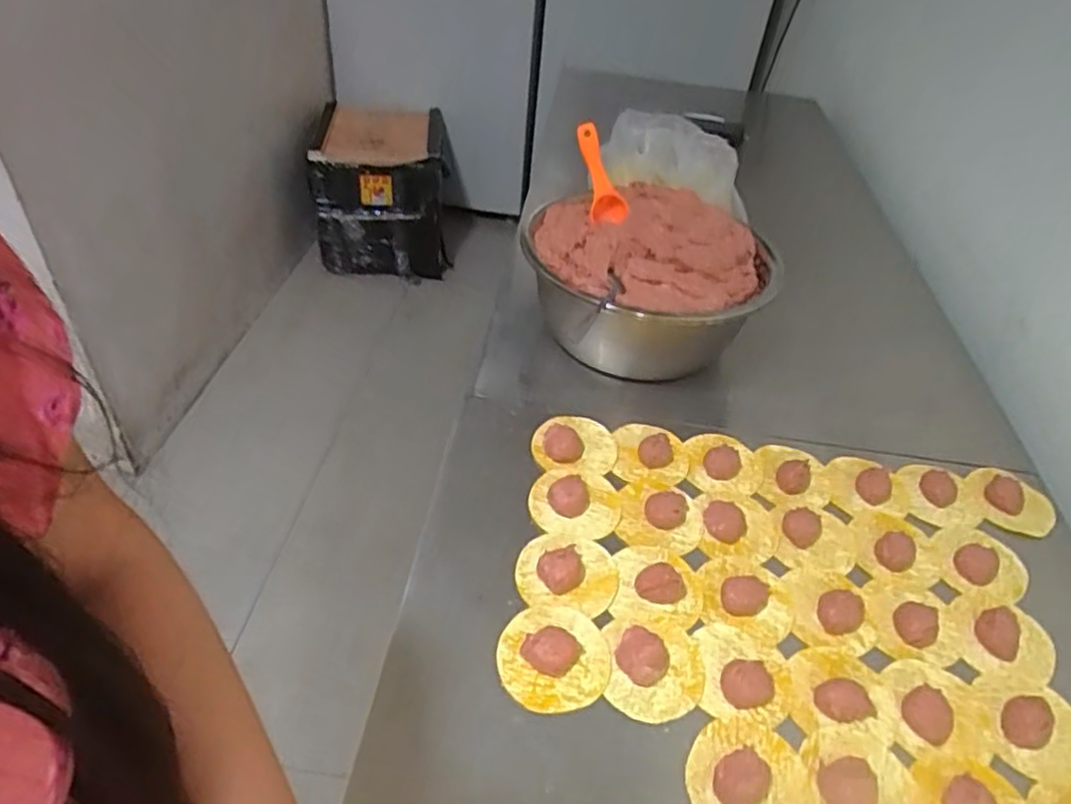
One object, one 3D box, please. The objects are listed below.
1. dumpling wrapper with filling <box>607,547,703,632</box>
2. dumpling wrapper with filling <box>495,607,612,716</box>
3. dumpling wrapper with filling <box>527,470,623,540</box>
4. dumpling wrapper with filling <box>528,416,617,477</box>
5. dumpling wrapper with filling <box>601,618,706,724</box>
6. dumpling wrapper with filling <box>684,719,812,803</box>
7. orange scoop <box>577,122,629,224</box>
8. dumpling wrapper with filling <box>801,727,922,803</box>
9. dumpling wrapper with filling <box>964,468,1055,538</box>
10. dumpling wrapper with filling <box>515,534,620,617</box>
[{"bbox_3d":[0.103,0.146,0.577,0.073,0.024,0.072,10,42,6],"label":"dumpling wrapper with filling"},{"bbox_3d":[0.014,0.186,0.520,0.083,0.019,0.080,3,42,-2],"label":"dumpling wrapper with filling"},{"bbox_3d":[0.037,0.087,0.635,0.082,0.025,0.077,8,42,4],"label":"dumpling wrapper with filling"},{"bbox_3d":[0.039,0.044,0.688,0.082,0.021,0.069,-2,42,-8],"label":"dumpling wrapper with filling"},{"bbox_3d":[0.091,0.197,0.522,0.074,0.017,0.077,7,42,3],"label":"dumpling wrapper with filling"},{"bbox_3d":[0.145,0.253,0.468,0.082,0.020,0.080,3,42,-2],"label":"dumpling wrapper with filling"},{"bbox_3d":[0.071,-0.244,0.752,0.043,0.042,0.106,-13,85,-19],"label":"orange scoop"},{"bbox_3d":[0.224,0.261,0.472,0.074,0.026,0.078,8,42,4],"label":"dumpling wrapper with filling"},{"bbox_3d":[0.461,0.095,0.676,0.077,0.015,0.060,34,49,29],"label":"dumpling wrapper with filling"},{"bbox_3d":[0.028,0.134,0.579,0.083,0.022,0.074,8,42,4],"label":"dumpling wrapper with filling"}]

